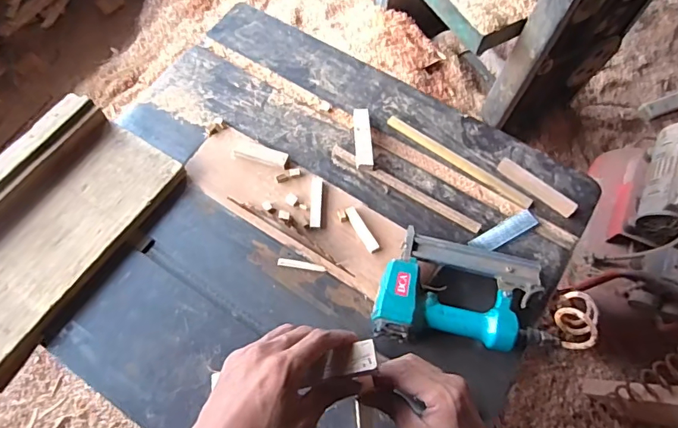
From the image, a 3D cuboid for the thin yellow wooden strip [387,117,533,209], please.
[{"bbox_3d":[0.199,-0.089,0.812,0.274,0.013,0.020,35,68,13],"label":"thin yellow wooden strip"}]

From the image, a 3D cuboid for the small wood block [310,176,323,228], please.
[{"bbox_3d":[-0.037,-0.021,0.777,0.018,0.008,0.093,3,65,-1],"label":"small wood block"}]

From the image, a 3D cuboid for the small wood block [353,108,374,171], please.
[{"bbox_3d":[0.041,-0.131,0.814,0.028,0.020,0.126,-1,65,-3],"label":"small wood block"}]

